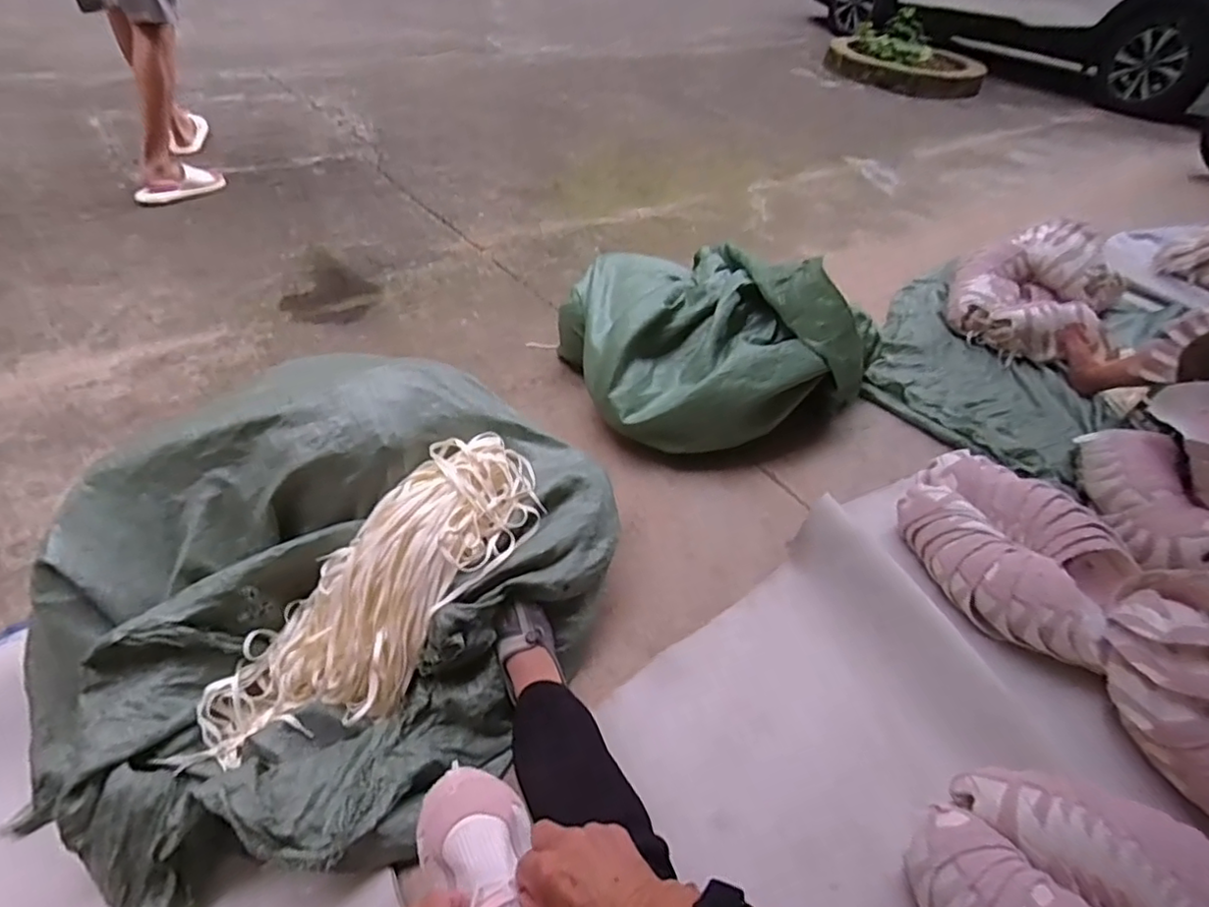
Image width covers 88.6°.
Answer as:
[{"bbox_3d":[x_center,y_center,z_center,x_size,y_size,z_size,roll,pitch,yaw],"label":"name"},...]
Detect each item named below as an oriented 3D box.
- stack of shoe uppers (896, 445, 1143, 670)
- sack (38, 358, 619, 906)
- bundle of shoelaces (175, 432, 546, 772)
[{"bbox_3d":[0.754,0.180,1.160,0.285,0.126,0.411,-21,49,-27],"label":"stack of shoe uppers"},{"bbox_3d":[-0.367,0.176,0.864,0.563,0.328,0.751,33,50,21],"label":"sack"},{"bbox_3d":[-0.302,0.199,0.856,0.523,0.114,0.181,-46,59,-10],"label":"bundle of shoelaces"}]

